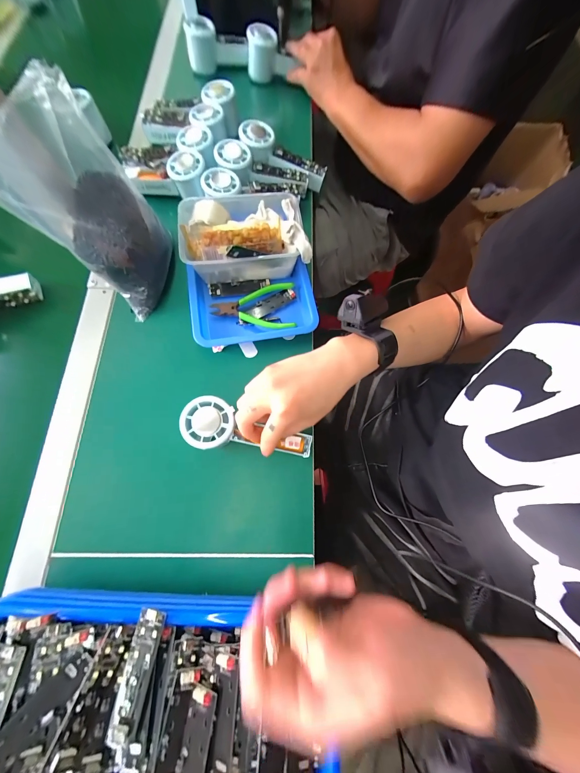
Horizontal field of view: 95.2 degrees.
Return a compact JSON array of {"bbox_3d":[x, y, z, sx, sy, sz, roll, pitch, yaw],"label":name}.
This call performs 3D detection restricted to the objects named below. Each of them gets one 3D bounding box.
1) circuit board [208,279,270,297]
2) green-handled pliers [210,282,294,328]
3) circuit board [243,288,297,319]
[{"bbox_3d":[-0.077,-0.151,0.403,0.091,0.010,0.023,-8,90,-9],"label":"circuit board"},{"bbox_3d":[-0.053,-0.112,0.382,0.120,0.011,0.073,-5,73,-3],"label":"green-handled pliers"},{"bbox_3d":[-0.028,-0.123,0.394,0.076,0.007,0.021,-32,77,-10],"label":"circuit board"}]

